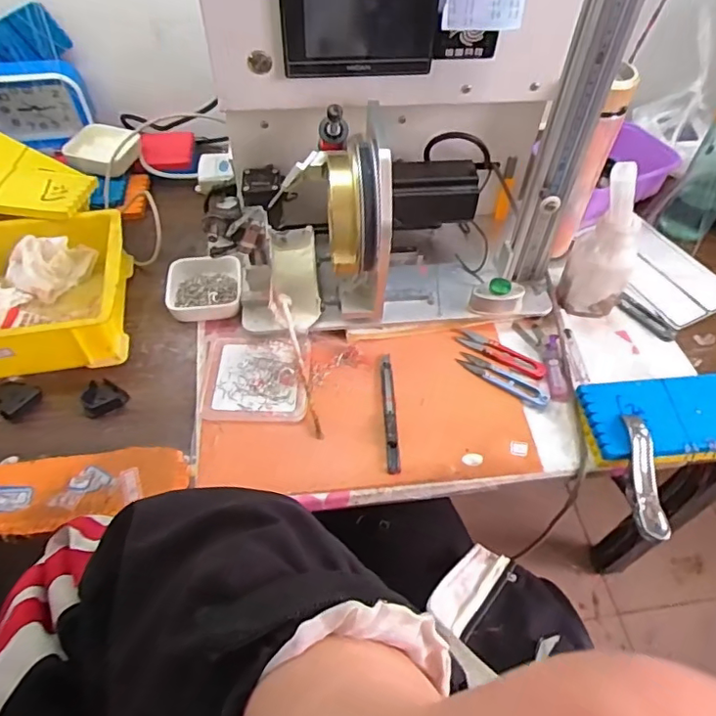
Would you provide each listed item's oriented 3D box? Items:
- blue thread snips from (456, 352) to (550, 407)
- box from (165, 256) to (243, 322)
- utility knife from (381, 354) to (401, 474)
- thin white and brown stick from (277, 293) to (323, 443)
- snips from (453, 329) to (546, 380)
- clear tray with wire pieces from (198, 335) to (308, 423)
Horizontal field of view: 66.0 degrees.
[{"bbox_3d":[0.153,0.020,0.580,0.100,0.007,0.025,30,58,19],"label":"blue thread snips"},{"bbox_3d":[-0.173,-0.079,0.634,0.088,0.031,0.080,-8,54,-7],"label":"box"},{"bbox_3d":[0.032,0.051,0.553,0.012,0.004,0.134,-1,53,-2],"label":"utility knife"},{"bbox_3d":[-0.059,0.006,0.567,0.012,0.013,0.165,-12,67,-11],"label":"thin white and brown stick"},{"bbox_3d":[0.156,-0.006,0.598,0.098,0.005,0.027,25,56,16],"label":"snips"},{"bbox_3d":[-0.104,0.015,0.574,0.107,0.016,0.110,-1,53,-2],"label":"clear tray with wire pieces"}]

